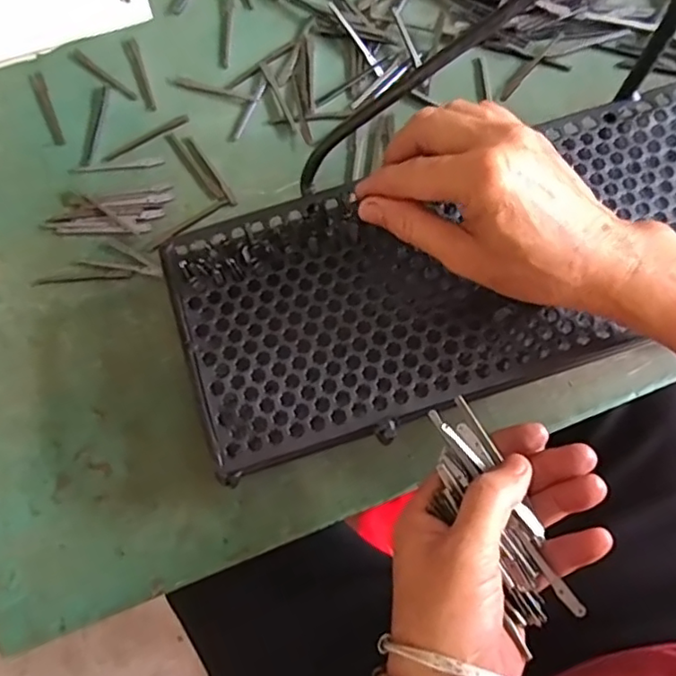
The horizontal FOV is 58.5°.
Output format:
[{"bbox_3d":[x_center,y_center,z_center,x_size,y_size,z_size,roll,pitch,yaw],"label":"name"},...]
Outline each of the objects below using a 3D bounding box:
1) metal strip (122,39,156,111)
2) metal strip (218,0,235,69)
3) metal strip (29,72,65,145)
[{"bbox_3d":[-0.151,-0.203,0.462,0.011,0.004,0.066,-22,77,-3],"label":"metal strip"},{"bbox_3d":[-0.087,-0.240,0.469,0.012,0.004,0.068,-2,78,1],"label":"metal strip"},{"bbox_3d":[-0.223,-0.177,0.465,0.010,0.004,0.070,-25,77,-3],"label":"metal strip"}]

